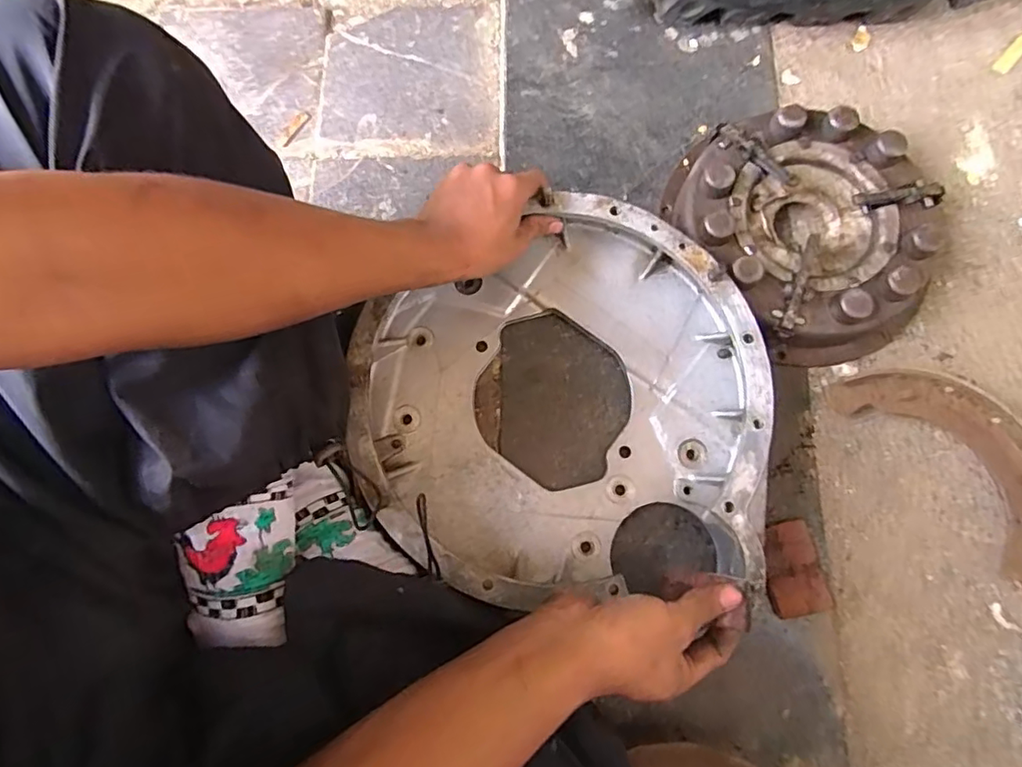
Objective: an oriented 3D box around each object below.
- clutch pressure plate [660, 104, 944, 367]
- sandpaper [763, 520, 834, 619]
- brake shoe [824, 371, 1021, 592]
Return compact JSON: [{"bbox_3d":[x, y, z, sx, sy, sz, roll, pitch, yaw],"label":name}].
[{"bbox_3d":[0.282,-0.145,0.530,0.220,0.061,0.241,0,77,2],"label":"clutch pressure plate"},{"bbox_3d":[0.249,0.164,0.493,0.053,0.007,0.078,-14,77,-1],"label":"sandpaper"},{"bbox_3d":[0.395,0.062,0.493,0.099,0.039,0.218,-38,79,-7],"label":"brake shoe"}]

